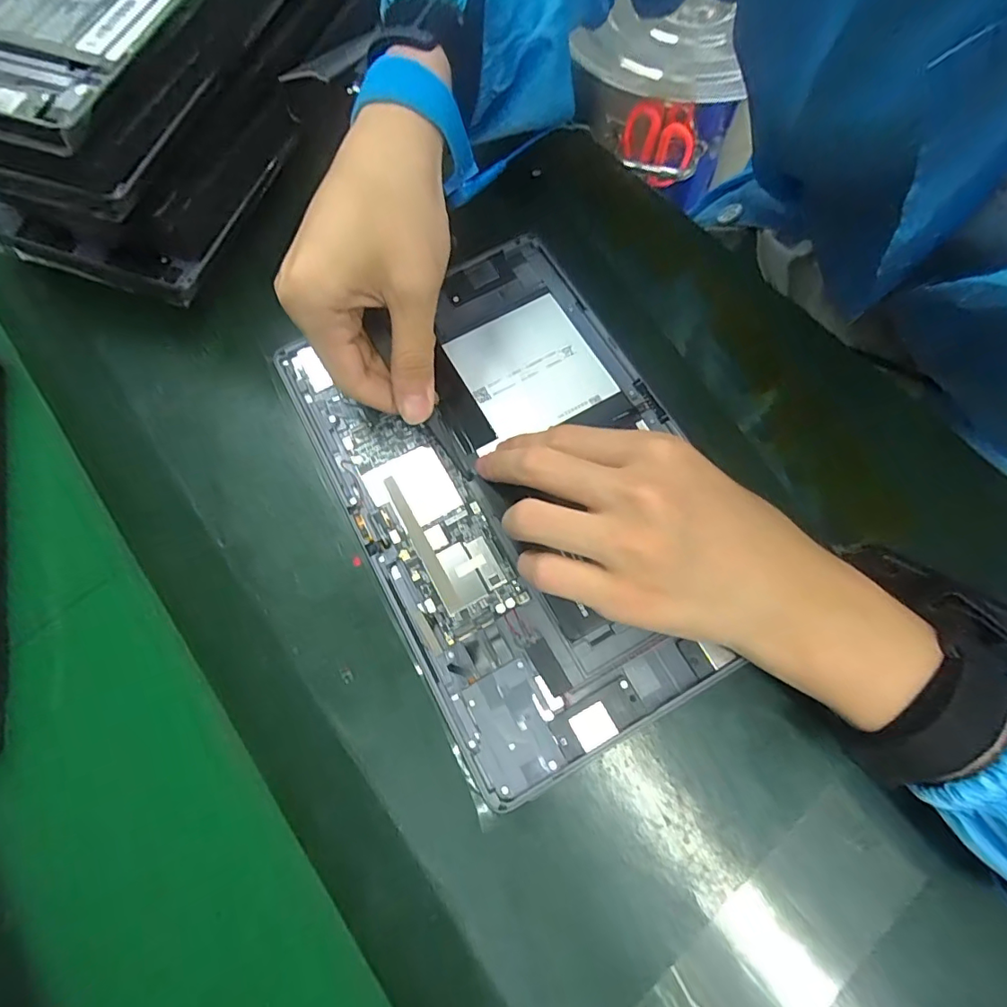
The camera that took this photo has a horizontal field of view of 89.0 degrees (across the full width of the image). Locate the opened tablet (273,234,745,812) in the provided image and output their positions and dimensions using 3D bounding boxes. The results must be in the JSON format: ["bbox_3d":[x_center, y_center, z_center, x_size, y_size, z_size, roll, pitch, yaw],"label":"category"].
[{"bbox_3d":[0.006,-0.013,0.257,0.164,0.006,0.248,-28,73,-8],"label":"opened tablet"}]

